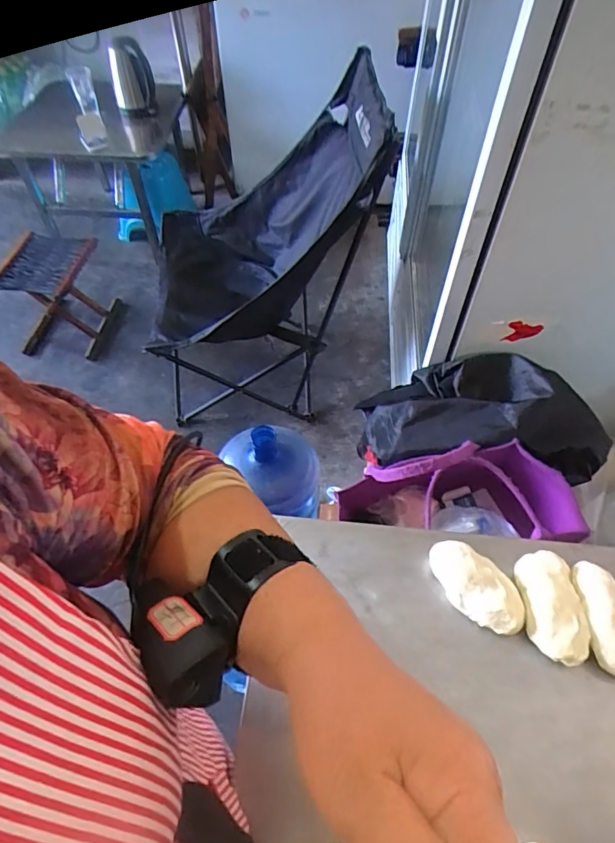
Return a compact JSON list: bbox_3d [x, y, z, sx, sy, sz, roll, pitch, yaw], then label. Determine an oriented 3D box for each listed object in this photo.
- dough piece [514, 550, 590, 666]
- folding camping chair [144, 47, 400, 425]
[{"bbox_3d":[0.233,0.176,0.473,0.051,0.035,0.100,2,55,1],"label":"dough piece"},{"bbox_3d":[-0.119,-0.463,1.422,0.634,0.821,0.633,-7,55,-5],"label":"folding camping chair"}]

